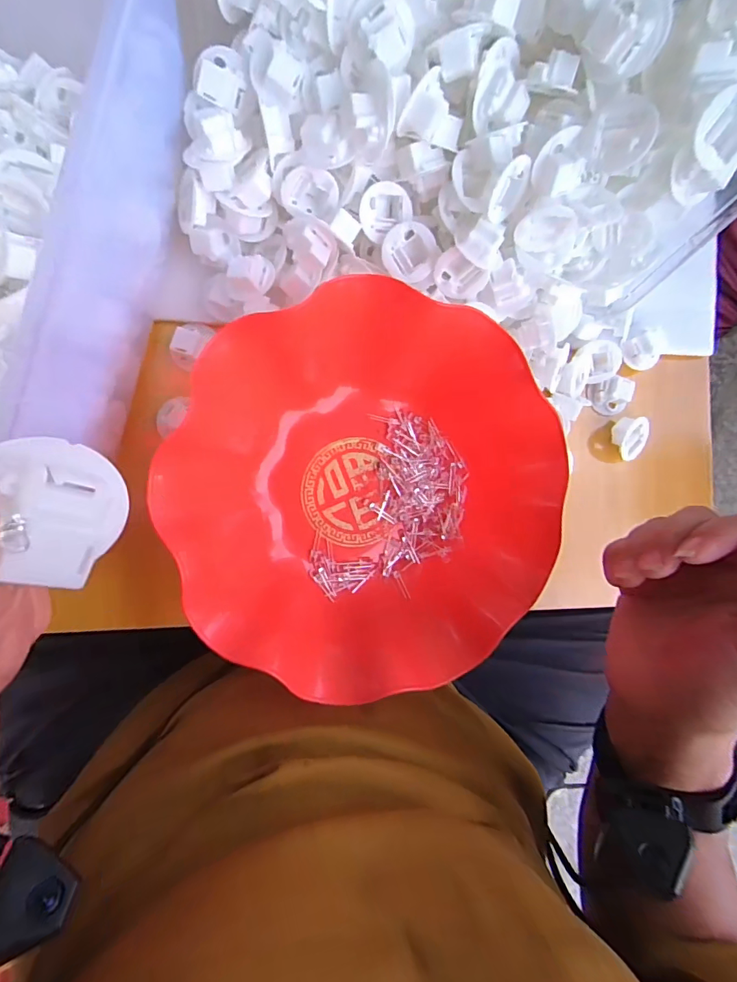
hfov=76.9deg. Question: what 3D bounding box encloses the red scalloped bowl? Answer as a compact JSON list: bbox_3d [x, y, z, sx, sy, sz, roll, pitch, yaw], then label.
[{"bbox_3d":[0.002,0.006,0.280,0.215,0.083,0.215,0,89,-8],"label":"red scalloped bowl"}]

